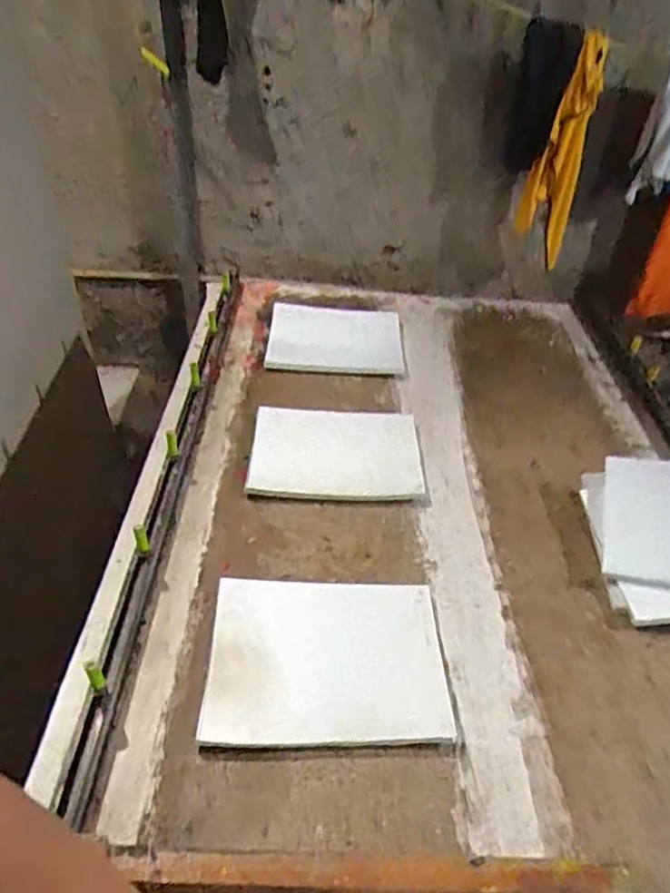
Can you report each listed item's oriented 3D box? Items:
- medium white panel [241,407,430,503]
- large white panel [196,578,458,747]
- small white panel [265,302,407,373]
[{"bbox_3d":[0.002,0.008,1.001,0.268,0.022,0.203,3,41,1],"label":"medium white panel"},{"bbox_3d":[-0.009,0.244,0.730,0.271,0.016,0.205,0,41,-2],"label":"large white panel"},{"bbox_3d":[0.000,-0.230,1.289,0.271,0.025,0.238,2,41,0],"label":"small white panel"}]

